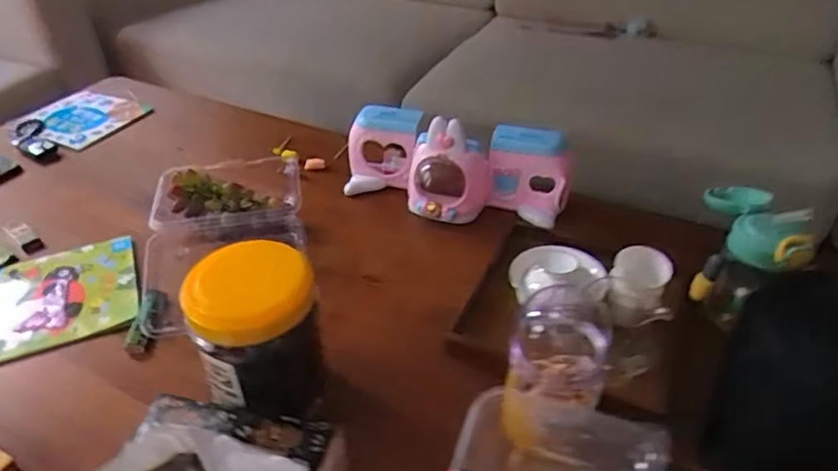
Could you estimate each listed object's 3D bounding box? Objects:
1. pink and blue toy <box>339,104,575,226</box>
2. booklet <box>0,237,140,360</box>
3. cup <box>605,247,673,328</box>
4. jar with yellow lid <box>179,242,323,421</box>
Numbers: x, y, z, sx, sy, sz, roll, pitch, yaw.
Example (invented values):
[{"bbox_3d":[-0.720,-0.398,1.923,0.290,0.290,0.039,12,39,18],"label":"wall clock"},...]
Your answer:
[{"bbox_3d":[0.034,-0.080,0.701,0.269,0.105,0.073,14,41,19],"label":"pink and blue toy"},{"bbox_3d":[-0.409,0.073,0.624,0.221,0.012,0.140,-18,41,-19],"label":"booklet"},{"bbox_3d":[0.198,0.046,0.539,0.054,0.049,0.049,13,40,17],"label":"cup"},{"bbox_3d":[-0.126,0.089,0.489,0.089,0.142,0.079,-14,40,-16],"label":"jar with yellow lid"}]

